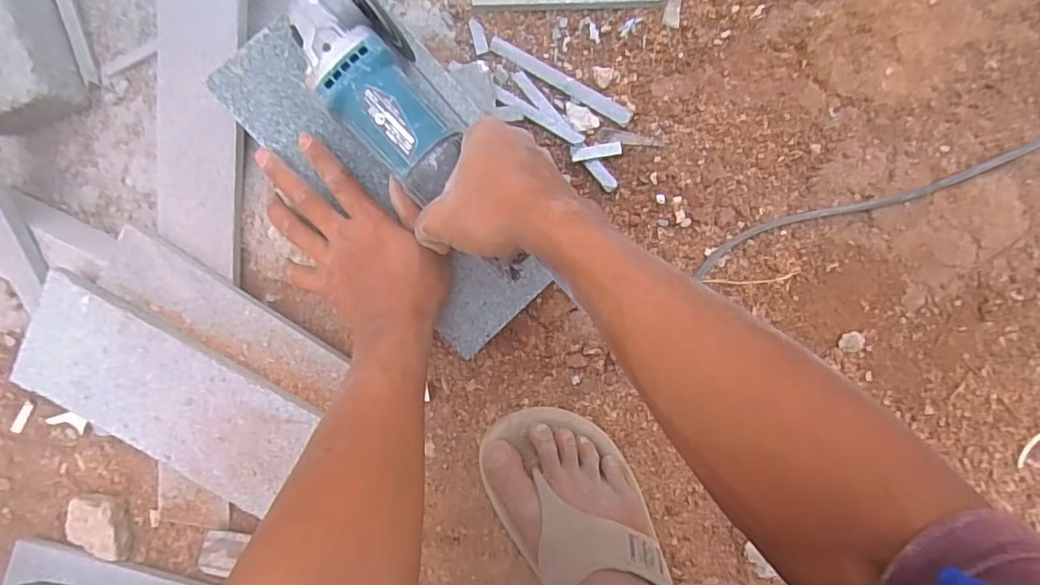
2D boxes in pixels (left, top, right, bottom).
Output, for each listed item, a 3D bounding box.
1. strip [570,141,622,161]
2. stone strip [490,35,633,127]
[{"bbox_3d":[0.070,-0.128,0.494,0.046,0.005,0.012,-13,88,-10],"label":"strip"},{"bbox_3d":[0.037,-0.195,0.501,0.147,0.012,0.016,33,92,5],"label":"stone strip"}]

